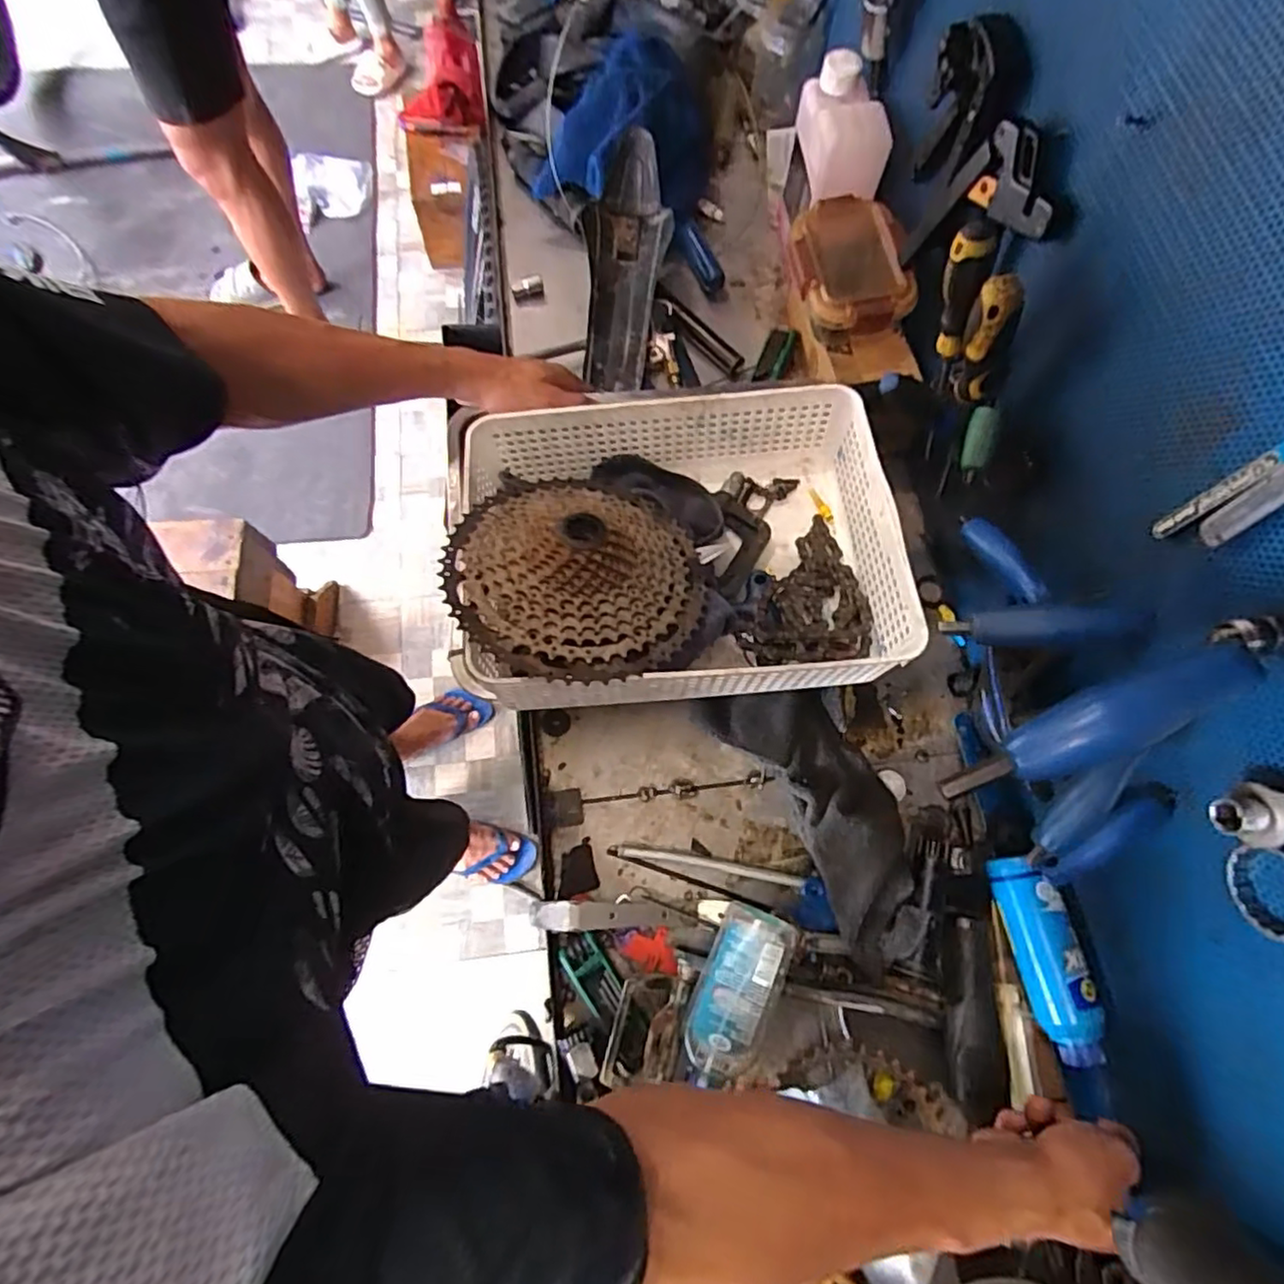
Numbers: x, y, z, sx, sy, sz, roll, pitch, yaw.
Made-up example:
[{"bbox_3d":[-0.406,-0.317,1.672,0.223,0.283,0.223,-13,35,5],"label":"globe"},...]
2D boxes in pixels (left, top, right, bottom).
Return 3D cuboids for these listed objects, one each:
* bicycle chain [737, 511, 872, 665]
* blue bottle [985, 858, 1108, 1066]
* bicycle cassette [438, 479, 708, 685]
[{"bbox_3d":[0.151,-0.029,0.539,0.090,0.034,0.149,33,73,8],"label":"bicycle chain"},{"bbox_3d":[0.324,0.252,0.523,0.040,0.043,0.149,-8,72,-5],"label":"blue bottle"},{"bbox_3d":[-0.044,-0.060,0.472,0.189,0.046,0.189,-3,58,-13],"label":"bicycle cassette"}]

